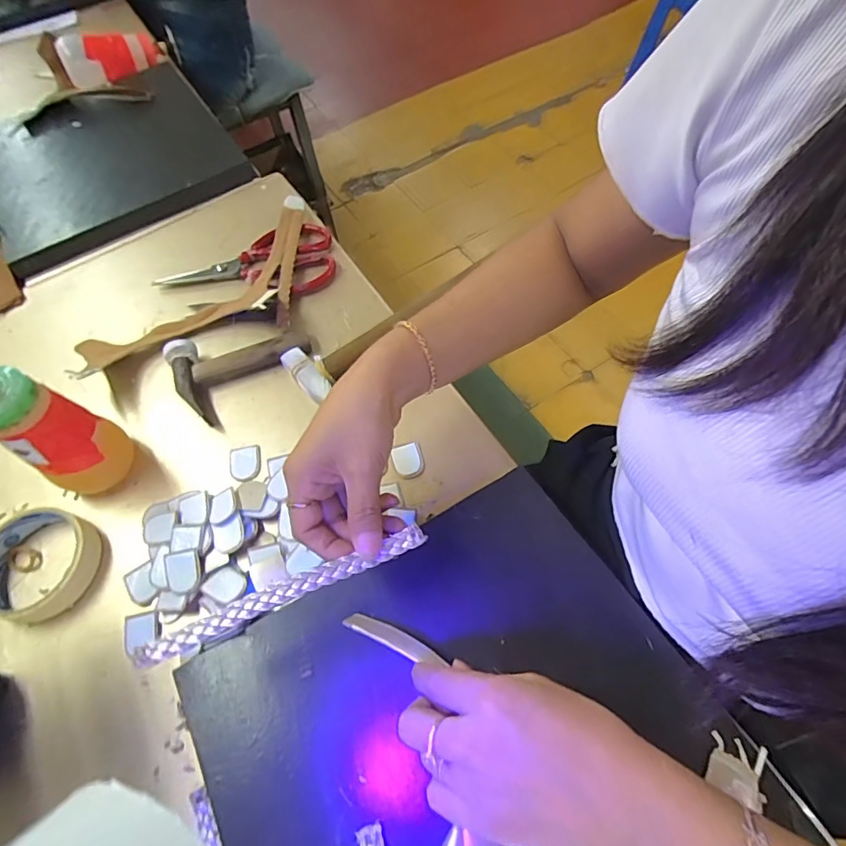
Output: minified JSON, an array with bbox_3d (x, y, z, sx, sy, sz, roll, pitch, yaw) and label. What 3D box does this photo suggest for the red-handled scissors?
[{"bbox_3d":[-0.195,-0.170,0.544,0.192,0.012,0.095,-12,62,-3],"label":"red-handled scissors"}]

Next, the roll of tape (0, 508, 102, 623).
[{"bbox_3d":[-0.305,0.110,0.393,0.098,0.023,0.085,-14,62,-4],"label":"roll of tape"}]

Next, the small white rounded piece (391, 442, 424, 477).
[{"bbox_3d":[-0.013,0.033,0.434,0.026,0.005,0.030,-17,62,-6],"label":"small white rounded piece"}]

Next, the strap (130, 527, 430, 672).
[{"bbox_3d":[-0.076,0.097,0.289,0.170,0.005,0.013,-19,62,-21],"label":"strap"}]

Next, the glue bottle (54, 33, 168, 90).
[{"bbox_3d":[-0.461,-0.550,0.735,0.144,0.070,0.038,-33,65,-13],"label":"glue bottle"}]

